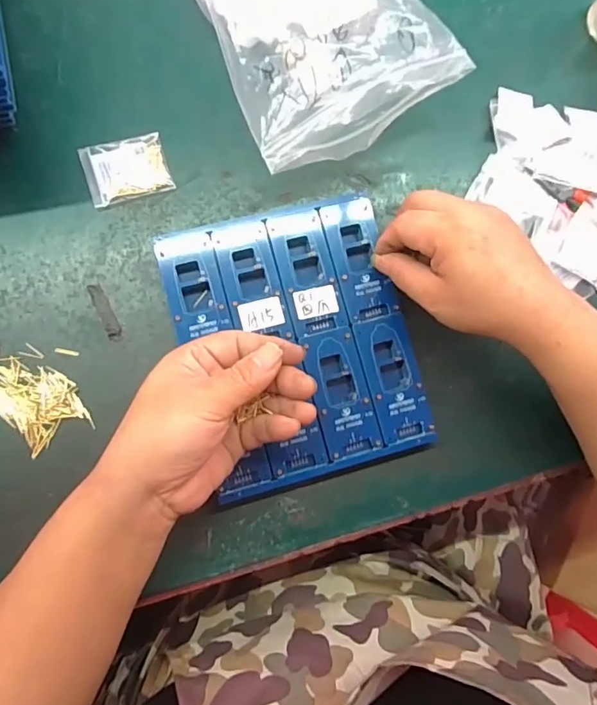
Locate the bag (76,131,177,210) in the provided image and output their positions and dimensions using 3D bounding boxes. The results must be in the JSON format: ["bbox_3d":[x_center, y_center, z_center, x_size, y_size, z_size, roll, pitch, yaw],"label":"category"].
[{"bbox_3d":[-0.129,-0.137,0.378,0.059,0.007,0.046,-18,85,-8],"label":"bag"}]

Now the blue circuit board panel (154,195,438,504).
[{"bbox_3d":[0.000,-0.008,0.364,0.158,0.006,0.188,-14,84,-7],"label":"blue circuit board panel"}]

